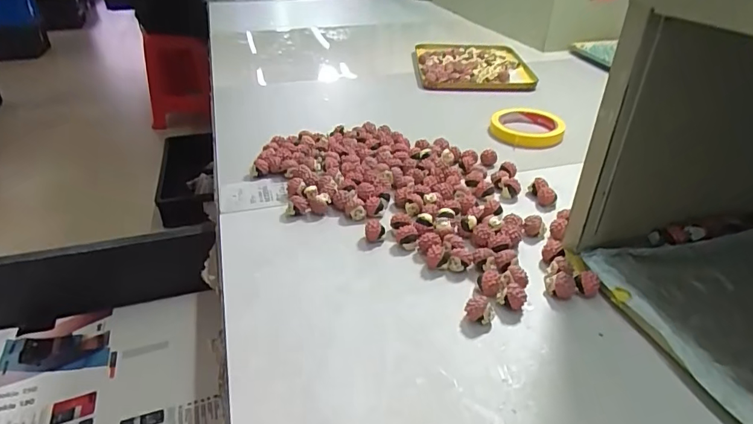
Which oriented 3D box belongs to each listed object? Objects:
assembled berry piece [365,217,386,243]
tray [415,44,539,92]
[{"bbox_3d":[-0.001,0.018,0.447,0.018,0.018,0.019,0,33,-1],"label":"assembled berry piece"},{"bbox_3d":[0.182,-0.284,0.898,0.203,0.023,0.220,1,33,0],"label":"tray"}]

